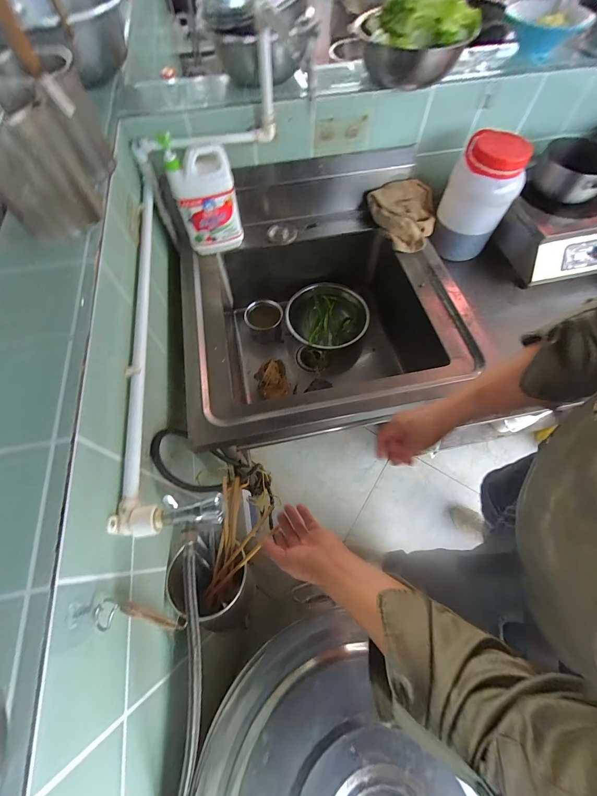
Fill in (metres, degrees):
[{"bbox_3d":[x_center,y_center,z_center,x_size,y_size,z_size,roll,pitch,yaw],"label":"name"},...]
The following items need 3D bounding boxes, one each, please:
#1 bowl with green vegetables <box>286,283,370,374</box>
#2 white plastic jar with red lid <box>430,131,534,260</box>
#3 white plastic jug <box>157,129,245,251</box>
[{"bbox_3d":[0.095,-0.243,1.058,0.259,0.125,0.258,0,64,0],"label":"bowl with green vegetables"},{"bbox_3d":[0.475,-0.528,0.835,0.163,0.245,0.155,0,64,0],"label":"white plastic jar with red lid"},{"bbox_3d":[-0.233,-0.508,0.789,0.147,0.238,0.115,-21,65,-9],"label":"white plastic jug"}]

